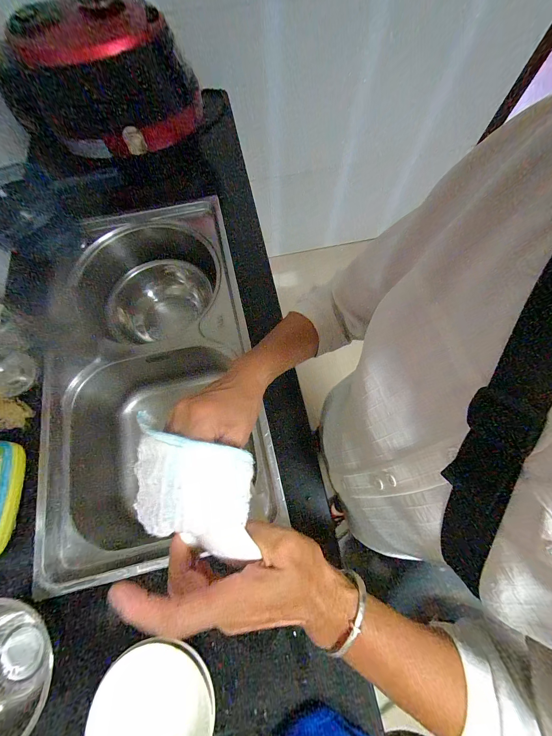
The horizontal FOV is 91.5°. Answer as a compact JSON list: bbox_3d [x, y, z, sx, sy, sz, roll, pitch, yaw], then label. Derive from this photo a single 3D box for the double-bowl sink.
[{"bbox_3d":[-0.267,-0.001,0.621,0.422,0.204,0.731,-13,71,-4],"label":"double-bowl sink"}]

